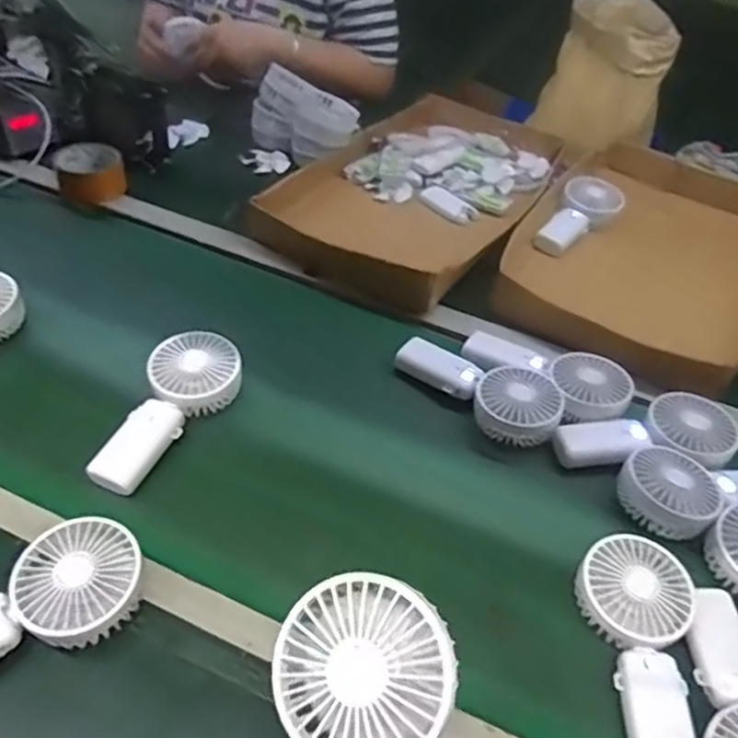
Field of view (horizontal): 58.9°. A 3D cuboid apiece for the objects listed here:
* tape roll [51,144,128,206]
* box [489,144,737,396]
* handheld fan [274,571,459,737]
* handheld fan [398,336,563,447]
[{"bbox_3d":[-0.392,-0.273,0.922,0.091,0.052,0.092,-13,49,-18],"label":"tape roll"},{"bbox_3d":[0.399,-0.178,0.923,0.325,0.059,0.589,27,49,18],"label":"box"},{"bbox_3d":[-0.011,0.194,0.303,0.080,0.028,0.185,9,80,2],"label":"handheld fan"},{"bbox_3d":[0.117,0.017,0.710,0.188,0.053,0.086,32,51,22],"label":"handheld fan"}]

